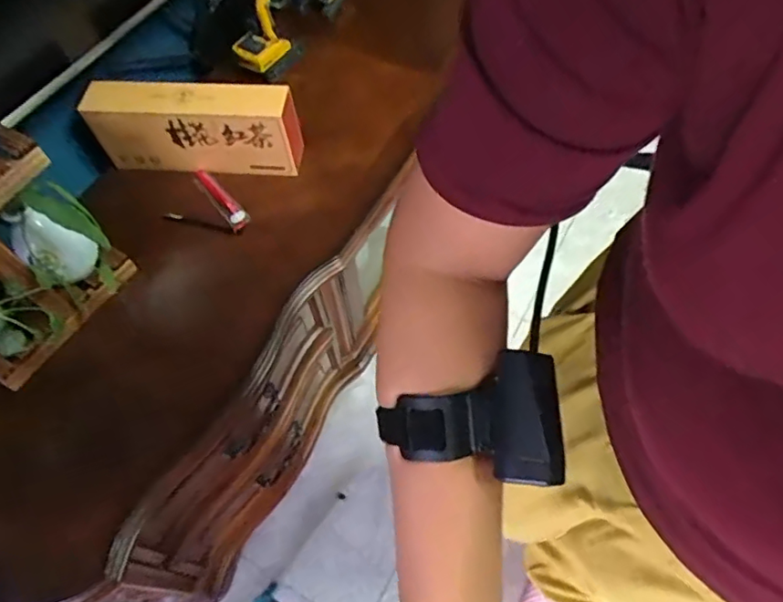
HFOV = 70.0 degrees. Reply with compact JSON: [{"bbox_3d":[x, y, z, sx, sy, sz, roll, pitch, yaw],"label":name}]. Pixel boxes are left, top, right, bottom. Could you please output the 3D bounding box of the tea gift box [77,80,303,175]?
[{"bbox_3d":[-0.330,-0.301,0.962,0.343,0.151,0.083,1,60,4],"label":"tea gift box"}]

